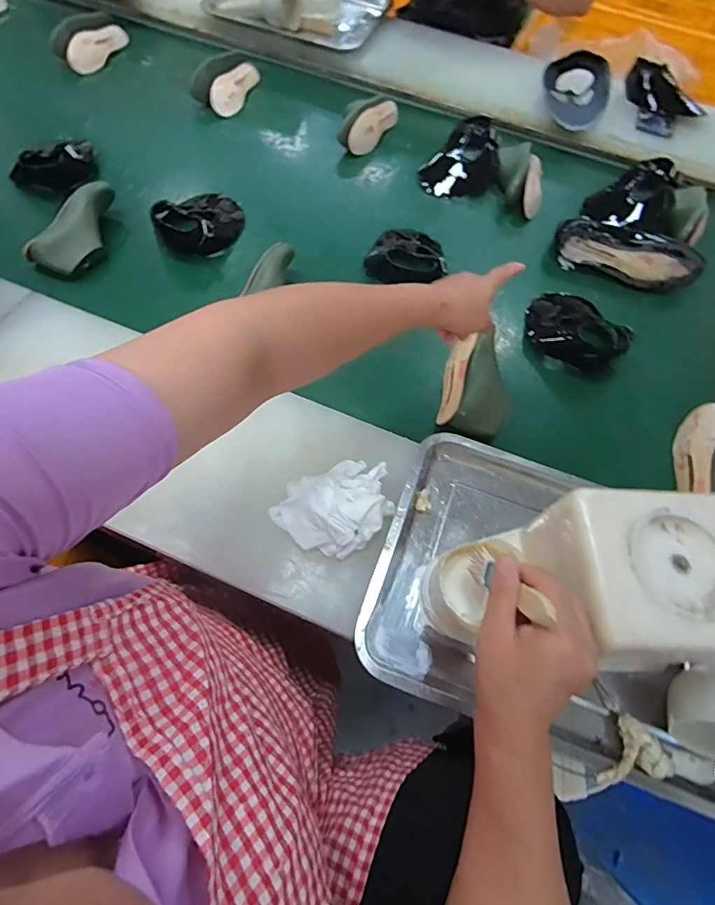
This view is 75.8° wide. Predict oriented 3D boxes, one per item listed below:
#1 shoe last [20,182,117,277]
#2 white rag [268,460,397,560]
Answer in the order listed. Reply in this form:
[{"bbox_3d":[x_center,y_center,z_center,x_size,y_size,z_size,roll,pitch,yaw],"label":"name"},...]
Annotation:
[{"bbox_3d":[-0.452,-0.368,0.759,0.082,0.063,0.184,25,66,9],"label":"shoe last"},{"bbox_3d":[-0.020,0.058,0.515,0.142,0.045,0.103,-26,69,-15],"label":"white rag"}]

